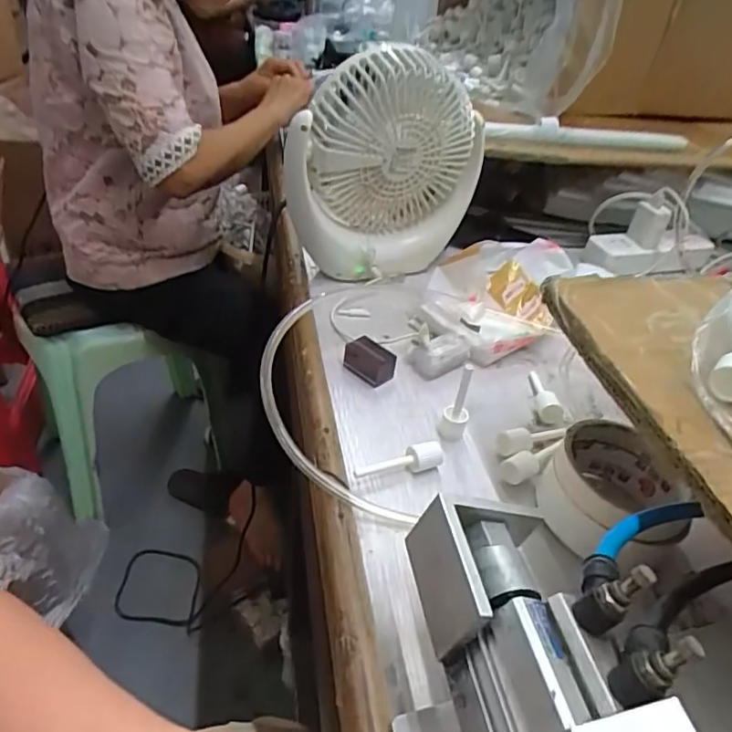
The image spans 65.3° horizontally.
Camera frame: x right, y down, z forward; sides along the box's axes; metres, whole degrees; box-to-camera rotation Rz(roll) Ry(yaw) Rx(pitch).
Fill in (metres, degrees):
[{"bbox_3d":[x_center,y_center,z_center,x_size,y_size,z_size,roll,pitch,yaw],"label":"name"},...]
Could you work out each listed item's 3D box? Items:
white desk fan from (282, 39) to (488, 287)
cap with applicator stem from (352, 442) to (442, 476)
[{"bbox_3d":[0.017,-0.191,0.561,0.175,0.202,0.082,-18,44,-28],"label":"white desk fan"},{"bbox_3d":[0.022,0.066,0.392,0.060,0.016,0.017,-3,39,-11],"label":"cap with applicator stem"}]

